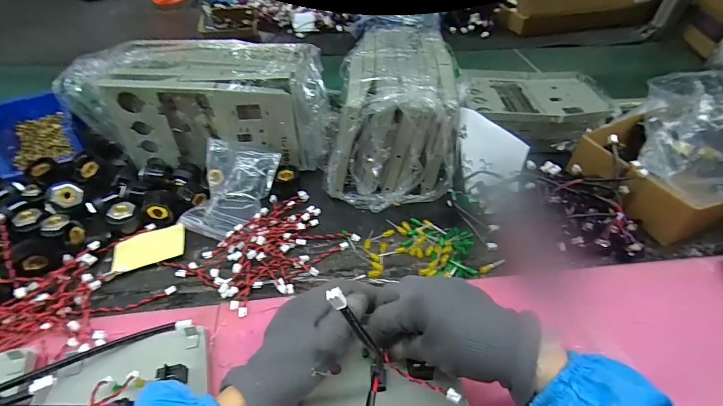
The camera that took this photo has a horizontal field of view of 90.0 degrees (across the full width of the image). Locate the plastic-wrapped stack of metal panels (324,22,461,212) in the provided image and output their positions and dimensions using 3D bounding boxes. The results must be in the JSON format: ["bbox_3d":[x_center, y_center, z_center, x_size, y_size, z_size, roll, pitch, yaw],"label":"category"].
[{"bbox_3d":[0.056,-0.119,0.527,0.168,0.159,0.230,10,45,9],"label":"plastic-wrapped stack of metal panels"}]

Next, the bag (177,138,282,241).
[{"bbox_3d":[-0.176,-0.023,0.488,0.095,0.065,0.123,10,45,9],"label":"bag"}]

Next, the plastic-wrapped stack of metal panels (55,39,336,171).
[{"bbox_3d":[-0.217,-0.136,0.538,0.328,0.160,0.136,-2,45,-4],"label":"plastic-wrapped stack of metal panels"}]

